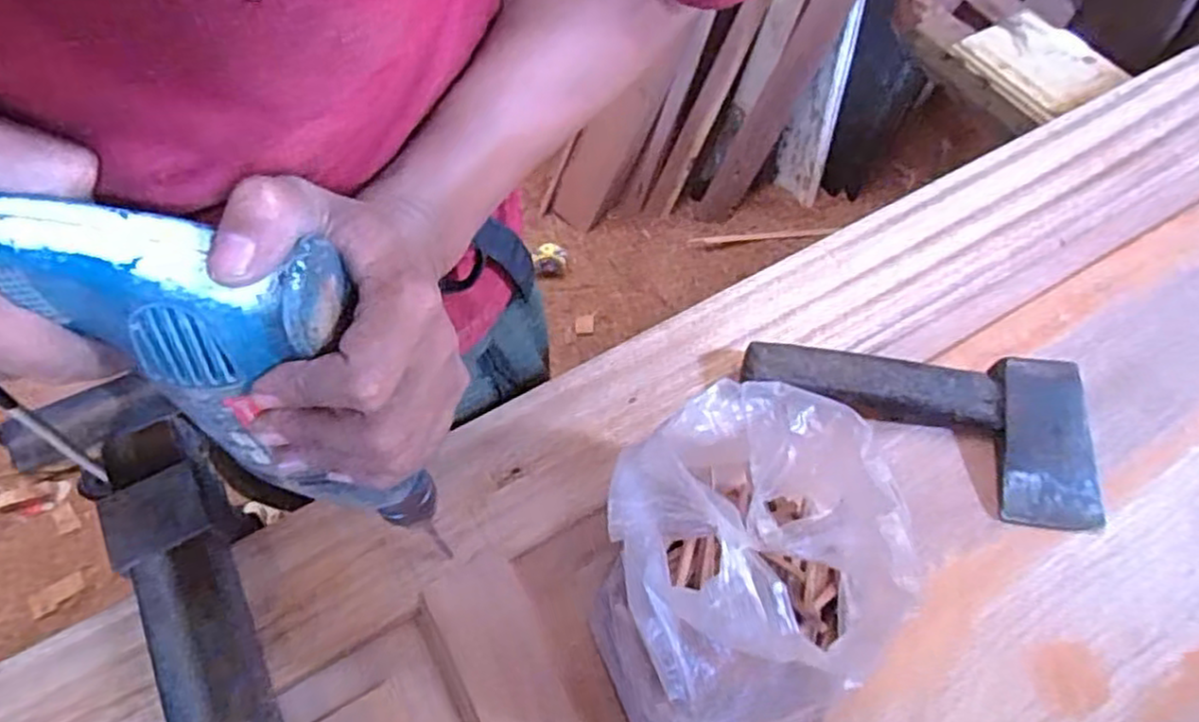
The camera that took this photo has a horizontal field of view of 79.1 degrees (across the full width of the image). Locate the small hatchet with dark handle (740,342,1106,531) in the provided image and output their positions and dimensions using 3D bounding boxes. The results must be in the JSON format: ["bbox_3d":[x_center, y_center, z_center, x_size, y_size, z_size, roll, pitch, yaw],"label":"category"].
[{"bbox_3d":[0.219,0.047,0.498,0.232,0.033,0.108,4,61,3],"label":"small hatchet with dark handle"}]

